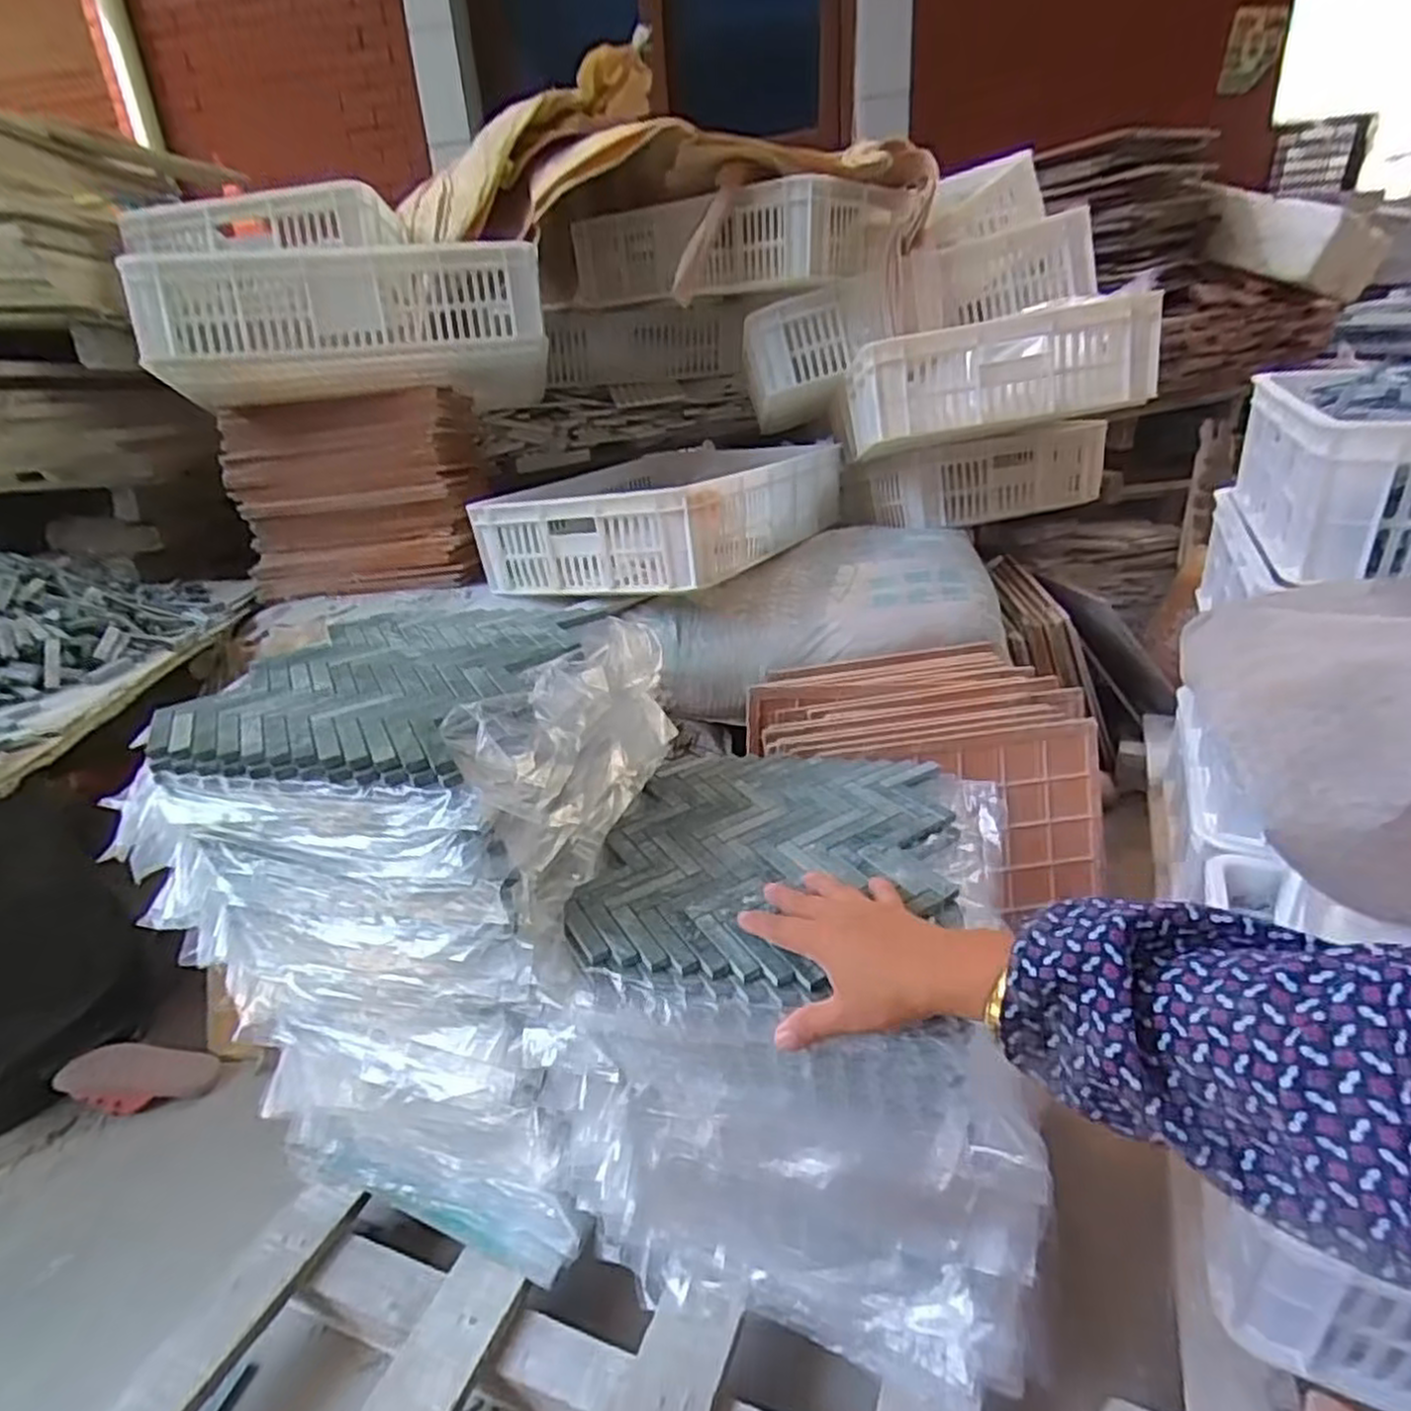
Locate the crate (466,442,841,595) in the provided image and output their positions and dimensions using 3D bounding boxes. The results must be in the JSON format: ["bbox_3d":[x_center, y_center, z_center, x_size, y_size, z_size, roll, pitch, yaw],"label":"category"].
[{"bbox_3d":[-0.068,-0.336,1.319,0.429,0.145,0.610,10,28,28],"label":"crate"}]

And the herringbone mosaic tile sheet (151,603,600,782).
[{"bbox_3d":[-0.241,-0.024,0.594,0.251,0.014,0.270,2,28,15],"label":"herringbone mosaic tile sheet"}]

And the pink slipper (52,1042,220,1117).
[{"bbox_3d":[-0.653,0.430,0.892,0.154,0.042,0.064,10,20,-20],"label":"pink slipper"}]

